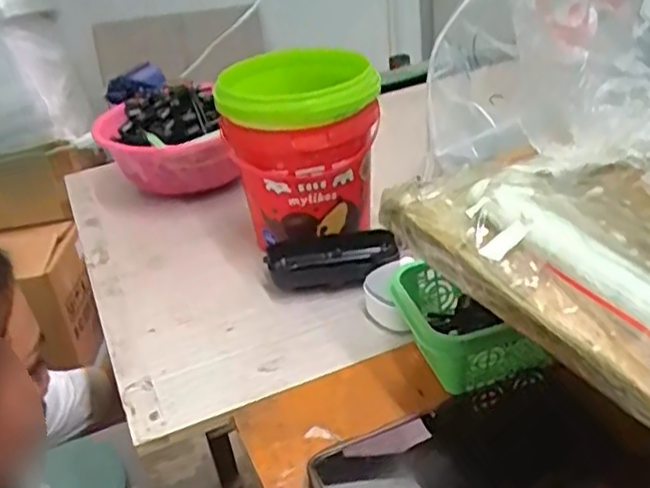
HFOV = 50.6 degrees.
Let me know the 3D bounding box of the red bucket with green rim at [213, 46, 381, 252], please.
[{"bbox_3d":[-0.019,-0.074,0.597,0.121,0.153,0.129,-5,31,3],"label":"red bucket with green rim"}]

